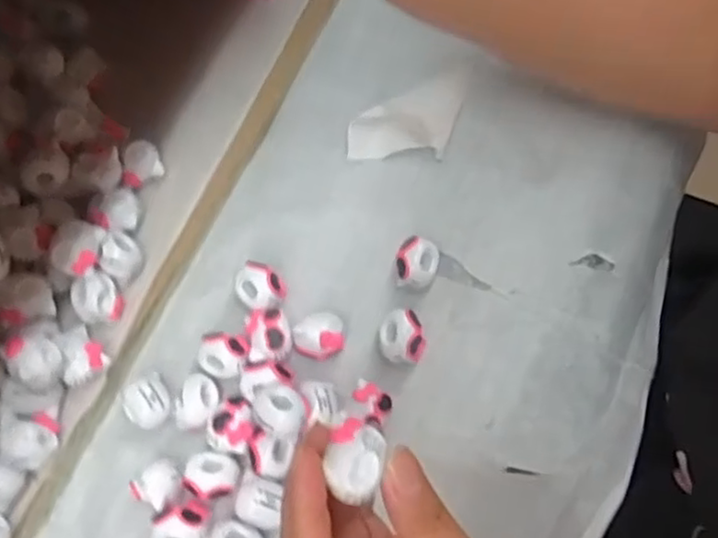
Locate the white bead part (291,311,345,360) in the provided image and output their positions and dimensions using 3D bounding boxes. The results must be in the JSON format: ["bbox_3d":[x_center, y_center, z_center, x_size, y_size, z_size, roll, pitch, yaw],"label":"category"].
[{"bbox_3d":[-0.018,0.033,0.338,0.023,0.019,0.022,0,72,1],"label":"white bead part"}]

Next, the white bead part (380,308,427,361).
[{"bbox_3d":[0.021,0.033,0.337,0.021,0.019,0.023,0,72,1],"label":"white bead part"}]

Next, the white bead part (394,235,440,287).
[{"bbox_3d":[0.029,-0.003,0.349,0.021,0.017,0.024,6,73,3],"label":"white bead part"}]

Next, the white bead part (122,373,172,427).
[{"bbox_3d":[-0.100,0.064,0.329,0.022,0.017,0.021,0,72,1],"label":"white bead part"}]

